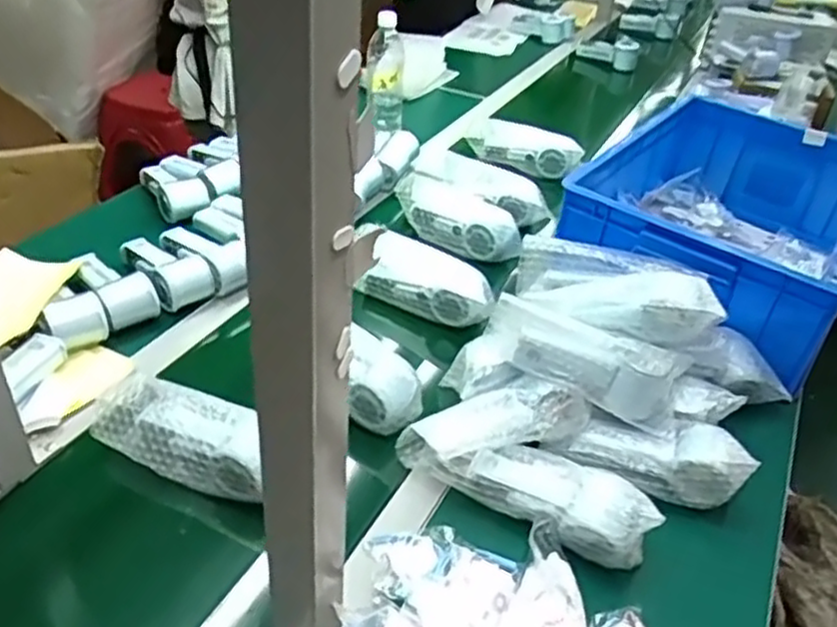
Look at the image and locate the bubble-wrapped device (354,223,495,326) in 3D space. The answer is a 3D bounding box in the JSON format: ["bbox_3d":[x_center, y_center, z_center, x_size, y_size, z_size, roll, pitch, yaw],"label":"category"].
[{"bbox_3d":[0.010,-0.047,0.944,0.192,0.080,0.059,20,37,18],"label":"bubble-wrapped device"}]

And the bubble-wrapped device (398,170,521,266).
[{"bbox_3d":[0.052,-0.139,1.076,0.059,0.072,0.224,-23,45,-36],"label":"bubble-wrapped device"}]

